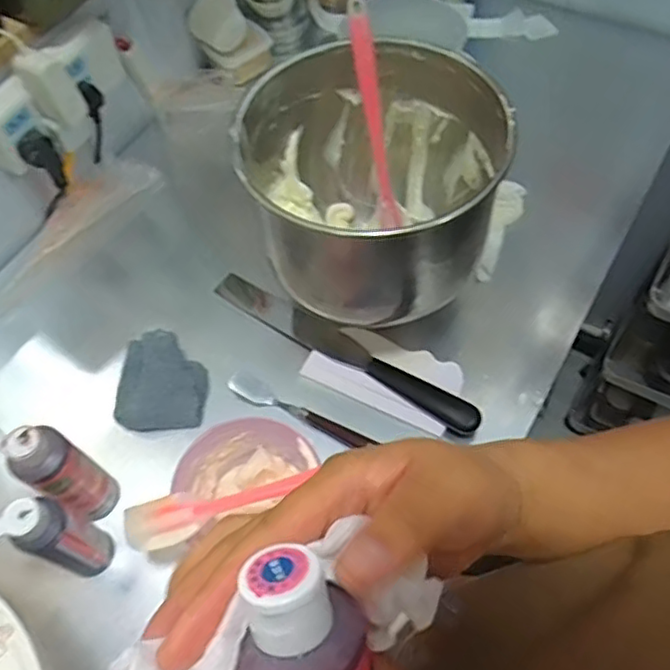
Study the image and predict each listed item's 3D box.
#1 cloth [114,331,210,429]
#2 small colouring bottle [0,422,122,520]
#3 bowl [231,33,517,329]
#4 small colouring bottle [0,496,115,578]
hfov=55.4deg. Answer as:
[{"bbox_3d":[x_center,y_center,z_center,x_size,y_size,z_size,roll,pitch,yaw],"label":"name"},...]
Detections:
[{"bbox_3d":[-0.171,0.044,0.634,0.086,0.025,0.098,1,60,5],"label":"cloth"},{"bbox_3d":[-0.234,0.109,0.531,0.059,0.149,0.048,22,64,16],"label":"small colouring bottle"},{"bbox_3d":[0.030,-0.136,0.603,0.225,0.181,0.205,-2,60,3],"label":"bowl"},{"bbox_3d":[-0.228,0.164,0.513,0.049,0.144,0.050,19,63,14],"label":"small colouring bottle"}]

